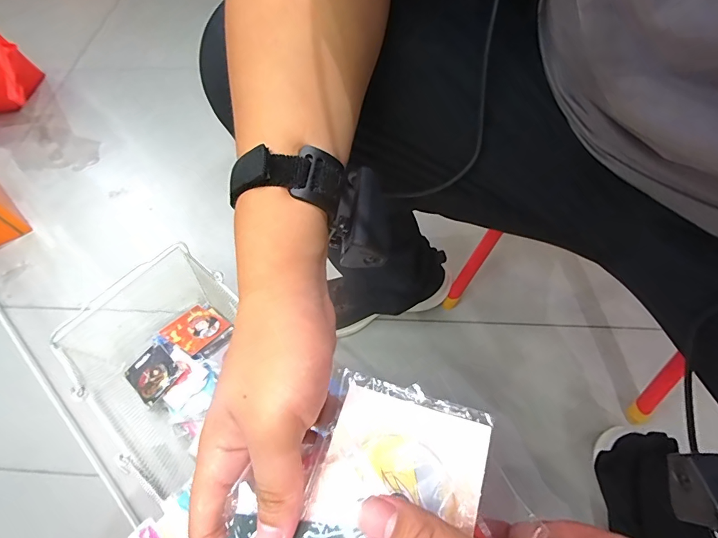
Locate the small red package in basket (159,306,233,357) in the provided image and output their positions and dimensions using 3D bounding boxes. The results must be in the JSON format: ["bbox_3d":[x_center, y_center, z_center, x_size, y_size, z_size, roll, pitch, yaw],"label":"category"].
[{"bbox_3d":[-0.301,0.107,0.733,0.092,0.008,0.094,25,46,23],"label":"small red package in basket"}]

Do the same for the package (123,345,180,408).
[{"bbox_3d":[-0.355,0.178,0.678,0.089,0.015,0.073,38,69,22],"label":"package"}]

